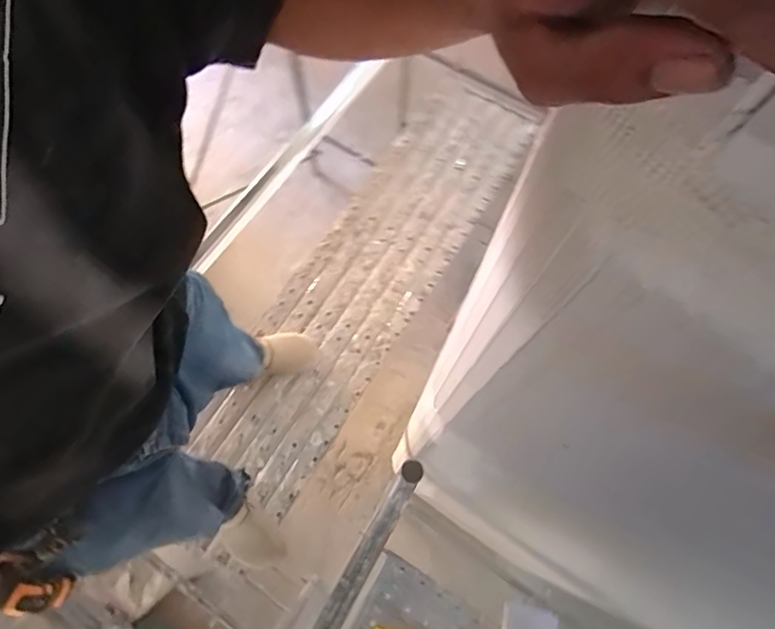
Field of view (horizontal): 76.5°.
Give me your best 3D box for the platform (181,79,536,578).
[{"bbox_3d":[-0.088,-0.081,1.454,0.378,0.102,1.560,31,72,10],"label":"platform"}]

